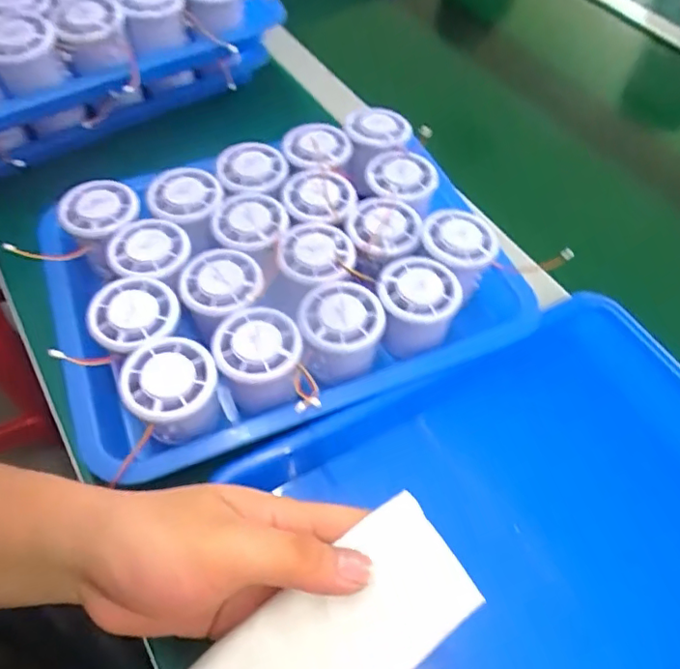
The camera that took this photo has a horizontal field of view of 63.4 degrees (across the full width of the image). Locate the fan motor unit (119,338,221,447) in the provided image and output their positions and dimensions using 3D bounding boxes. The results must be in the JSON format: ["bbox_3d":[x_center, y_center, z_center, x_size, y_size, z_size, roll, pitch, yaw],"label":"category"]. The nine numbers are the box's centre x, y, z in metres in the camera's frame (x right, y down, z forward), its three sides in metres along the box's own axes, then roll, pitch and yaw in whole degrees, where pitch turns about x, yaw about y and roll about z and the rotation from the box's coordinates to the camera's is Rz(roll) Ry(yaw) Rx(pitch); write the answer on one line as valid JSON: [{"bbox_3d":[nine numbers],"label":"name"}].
[{"bbox_3d":[-0.106,0.037,0.349,0.056,0.043,0.060,-6,56,-8],"label":"fan motor unit"}]

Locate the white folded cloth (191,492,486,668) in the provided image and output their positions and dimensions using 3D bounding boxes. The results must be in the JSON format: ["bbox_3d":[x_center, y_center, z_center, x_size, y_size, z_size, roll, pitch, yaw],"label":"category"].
[{"bbox_3d":[-0.007,0.139,0.241,0.139,0.013,0.063,-41,65,0],"label":"white folded cloth"}]

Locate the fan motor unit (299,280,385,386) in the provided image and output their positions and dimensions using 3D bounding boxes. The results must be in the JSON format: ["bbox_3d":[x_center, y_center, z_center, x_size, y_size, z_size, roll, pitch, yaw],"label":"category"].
[{"bbox_3d":[0.000,-0.001,0.382,0.056,0.045,0.057,-3,56,-6],"label":"fan motor unit"}]

